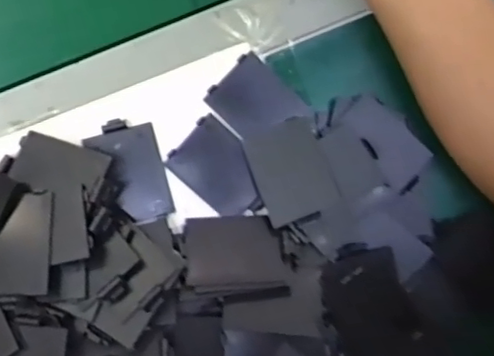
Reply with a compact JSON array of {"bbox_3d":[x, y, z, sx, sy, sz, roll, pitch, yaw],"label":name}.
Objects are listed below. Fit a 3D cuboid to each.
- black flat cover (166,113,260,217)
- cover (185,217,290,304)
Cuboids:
[{"bbox_3d":[-0.017,-0.006,0.405,0.059,0.008,0.044,44,86,-4],"label":"black flat cover"},{"bbox_3d":[-0.007,0.050,0.397,0.061,0.008,0.052,-3,68,-1],"label":"cover"}]

